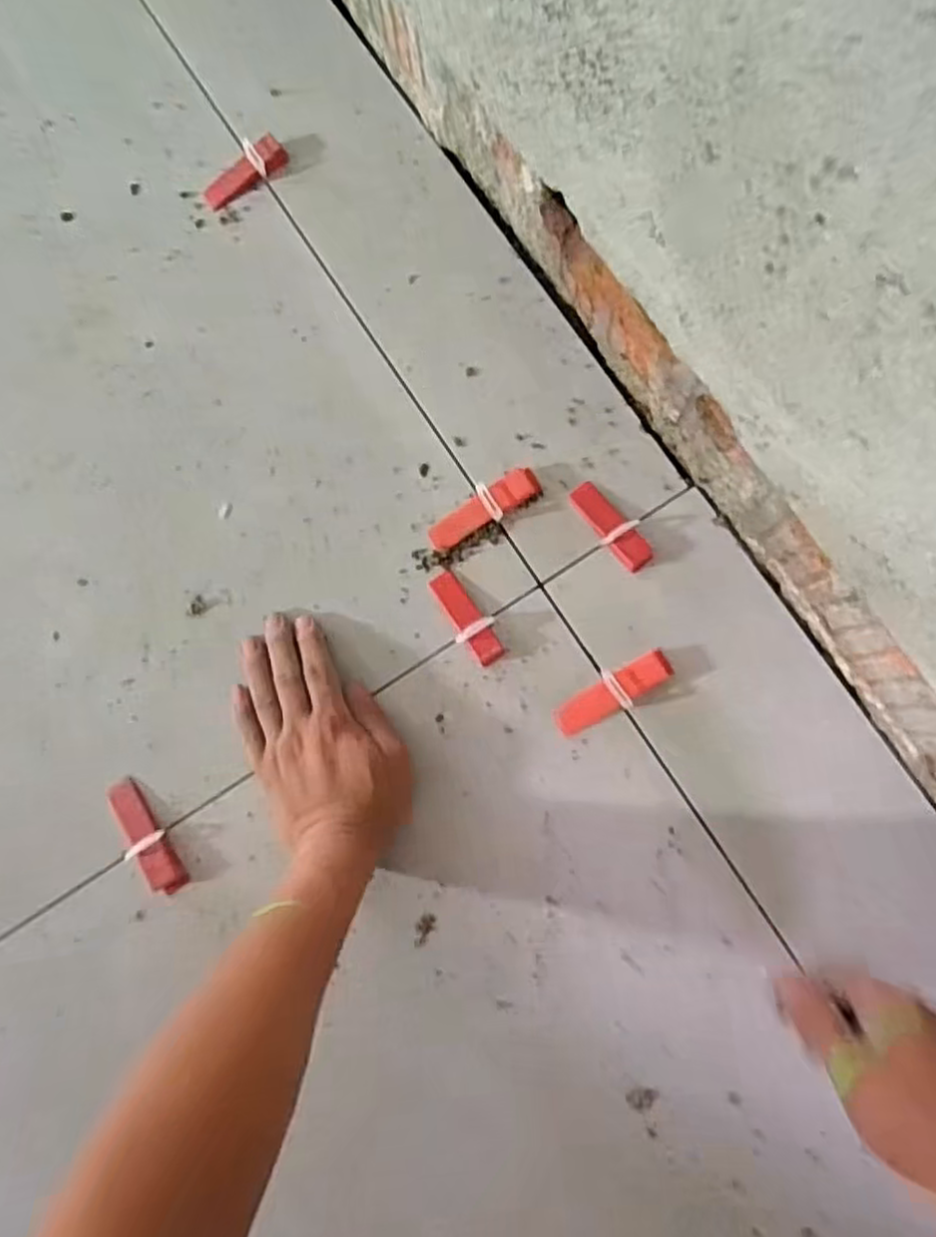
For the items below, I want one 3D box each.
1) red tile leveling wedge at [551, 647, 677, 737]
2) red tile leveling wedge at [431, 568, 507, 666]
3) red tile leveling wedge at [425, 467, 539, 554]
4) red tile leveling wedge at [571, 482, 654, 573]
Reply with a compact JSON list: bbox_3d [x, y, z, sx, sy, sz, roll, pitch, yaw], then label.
[{"bbox_3d":[0.102,0.053,0.516,0.087,0.017,0.021,-33,81,12],"label":"red tile leveling wedge"},{"bbox_3d":[-0.001,-0.001,0.526,0.020,0.010,0.073,-36,81,-1],"label":"red tile leveling wedge"},{"bbox_3d":[0.012,-0.080,0.535,0.087,0.016,0.024,-32,81,-1],"label":"red tile leveling wedge"},{"bbox_3d":[0.103,-0.067,0.530,0.023,0.008,0.074,-39,82,-2],"label":"red tile leveling wedge"}]

